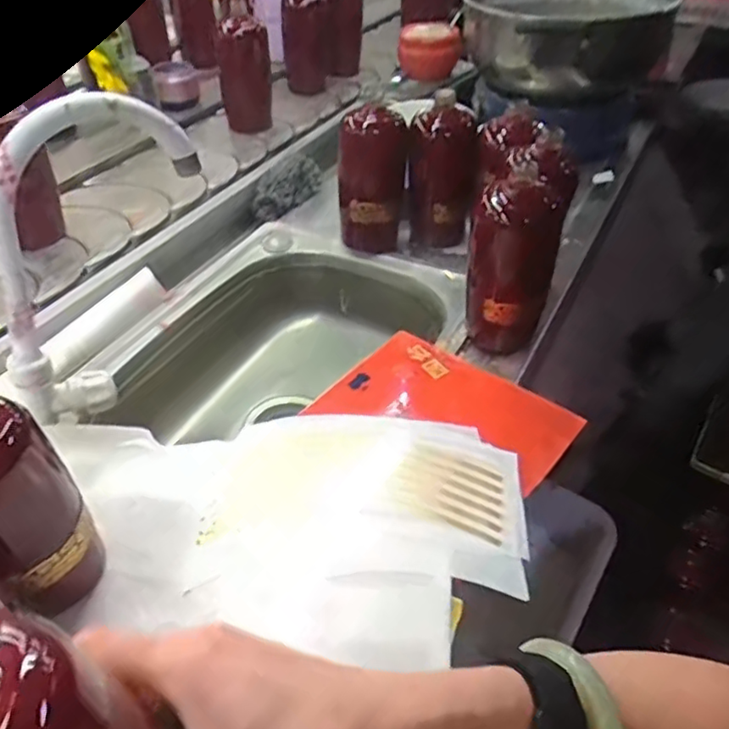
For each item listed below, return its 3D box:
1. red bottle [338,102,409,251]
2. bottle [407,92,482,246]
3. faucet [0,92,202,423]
[{"bbox_3d":[0.010,-0.224,0.786,0.081,0.174,0.066,-1,44,-3],"label":"red bottle"},{"bbox_3d":[0.096,-0.220,0.780,0.073,0.170,0.079,-8,45,-10],"label":"bottle"},{"bbox_3d":[-0.225,-0.085,0.544,0.051,0.265,0.199,27,49,23],"label":"faucet"}]

